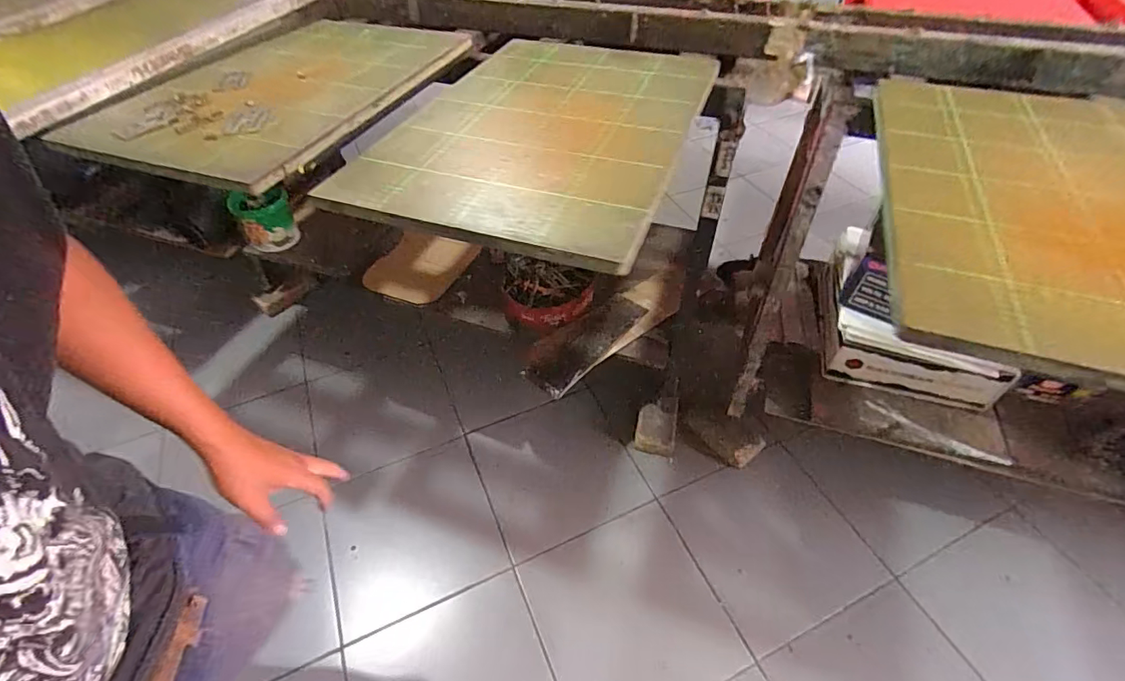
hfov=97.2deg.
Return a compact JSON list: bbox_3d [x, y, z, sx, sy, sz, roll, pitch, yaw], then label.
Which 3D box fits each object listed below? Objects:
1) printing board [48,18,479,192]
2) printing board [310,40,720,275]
[{"bbox_3d":[-0.463,-0.447,0.842,0.399,0.027,0.582,13,50,12],"label":"printing board"},{"bbox_3d":[-0.022,-0.339,0.737,0.412,0.018,0.608,15,52,15],"label":"printing board"}]

